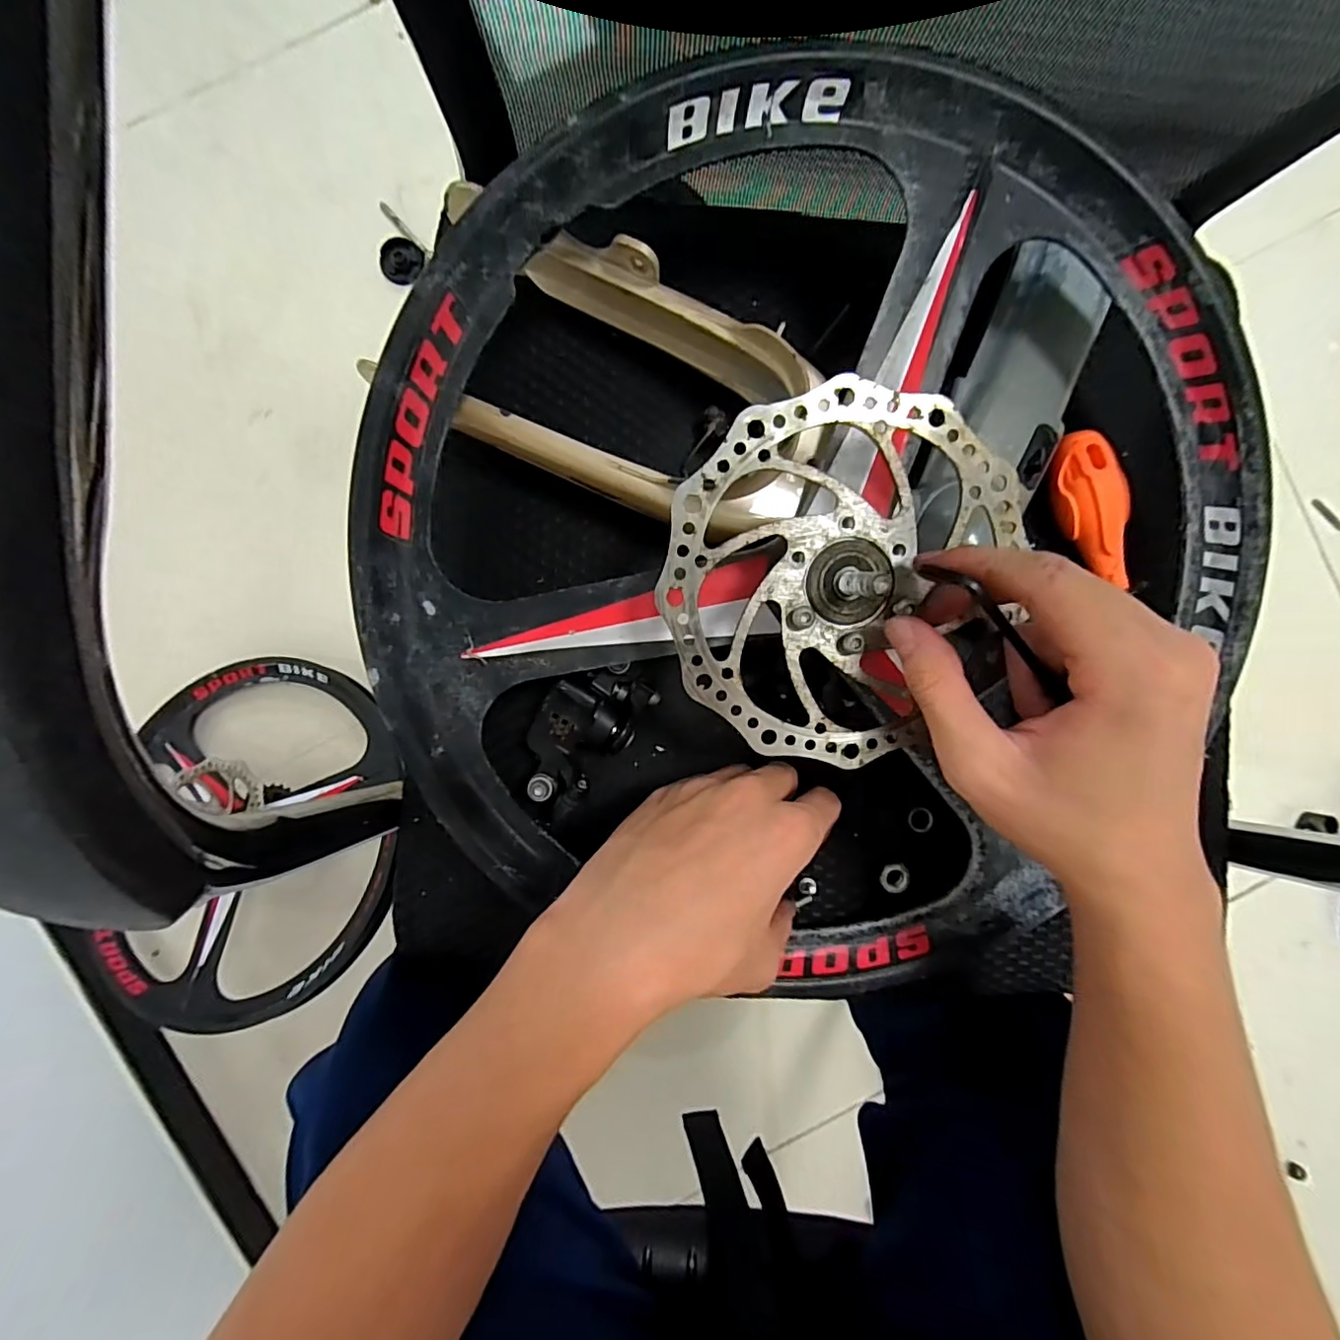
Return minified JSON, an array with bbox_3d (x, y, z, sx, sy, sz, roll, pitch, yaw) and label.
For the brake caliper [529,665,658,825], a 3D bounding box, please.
[{"bbox_3d":[-0.045,0.030,0.286,0.045,0.038,0.075,40,90,-4],"label":"brake caliper"}]

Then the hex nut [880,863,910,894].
[{"bbox_3d":[0.124,0.114,0.309,0.015,0.004,0.016,4,92,-3],"label":"hex nut"}]

